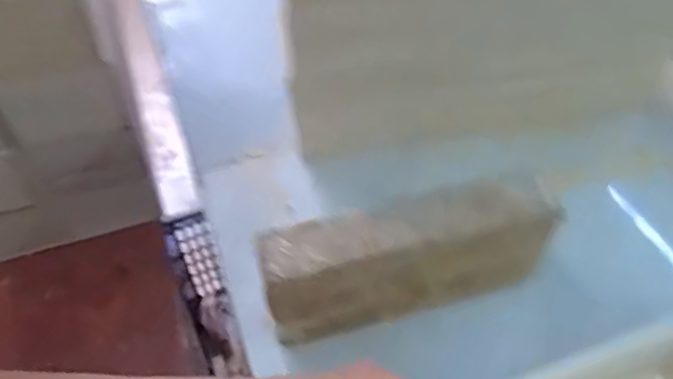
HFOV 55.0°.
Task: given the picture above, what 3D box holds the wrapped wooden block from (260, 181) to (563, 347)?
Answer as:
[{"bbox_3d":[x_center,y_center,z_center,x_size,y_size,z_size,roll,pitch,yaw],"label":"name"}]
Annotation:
[{"bbox_3d":[0.055,0.053,0.478,0.210,0.102,0.047,-12,53,-5],"label":"wrapped wooden block"}]

